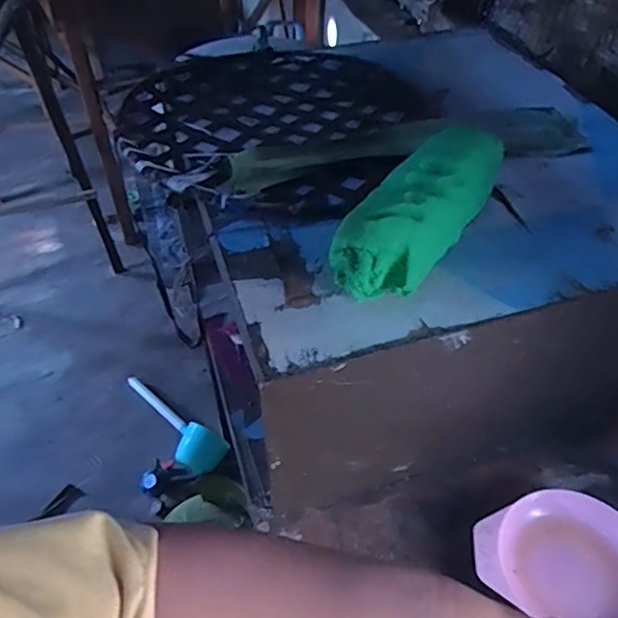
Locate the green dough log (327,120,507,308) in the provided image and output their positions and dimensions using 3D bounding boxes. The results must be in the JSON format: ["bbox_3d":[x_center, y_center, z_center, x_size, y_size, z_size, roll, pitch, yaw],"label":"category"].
[{"bbox_3d":[0.095,-0.078,0.505,0.072,0.082,0.217,26,51,24],"label":"green dough log"}]

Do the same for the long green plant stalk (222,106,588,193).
[{"bbox_3d":[0.118,-0.192,0.659,0.418,0.023,0.096,-9,47,-9],"label":"long green plant stalk"}]

